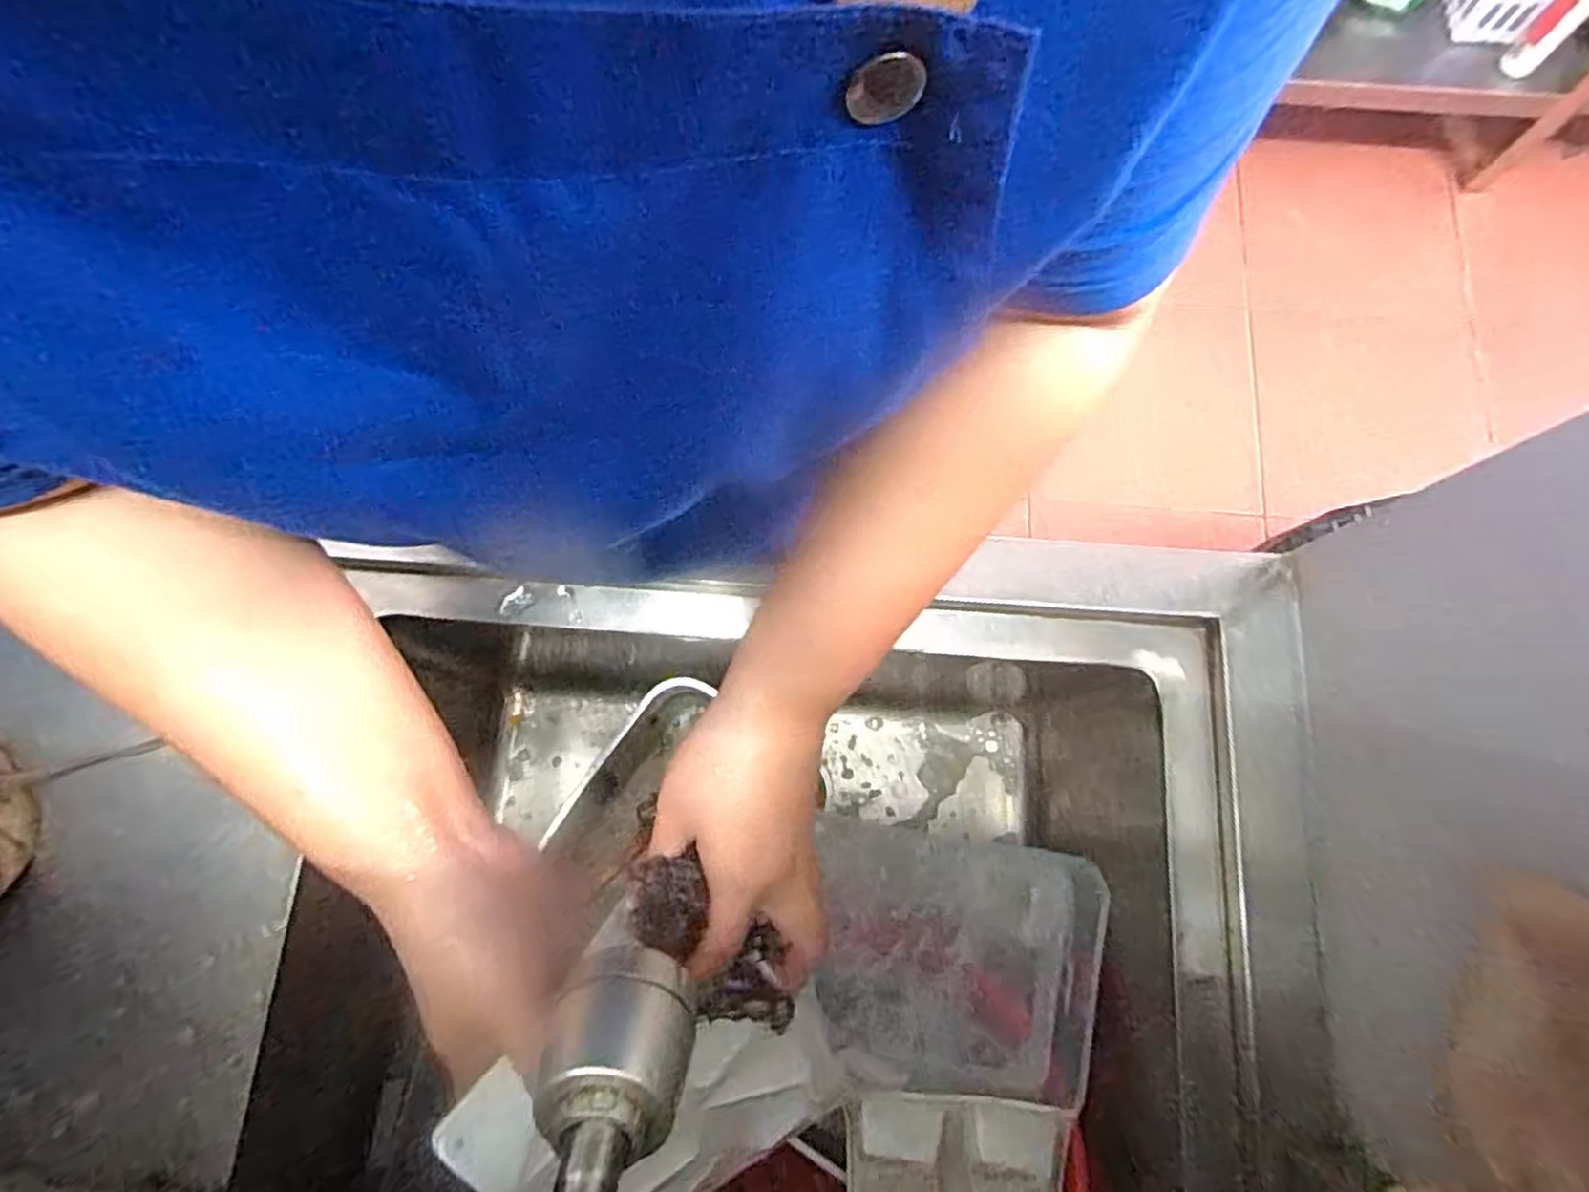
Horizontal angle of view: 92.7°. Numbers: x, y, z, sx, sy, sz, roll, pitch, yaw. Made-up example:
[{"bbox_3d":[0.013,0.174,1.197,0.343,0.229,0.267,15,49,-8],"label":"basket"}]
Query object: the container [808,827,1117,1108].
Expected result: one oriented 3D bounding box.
[{"bbox_3d":[0.113,0.259,0.534,0.187,0.054,0.164,6,76,2],"label":"container"}]

